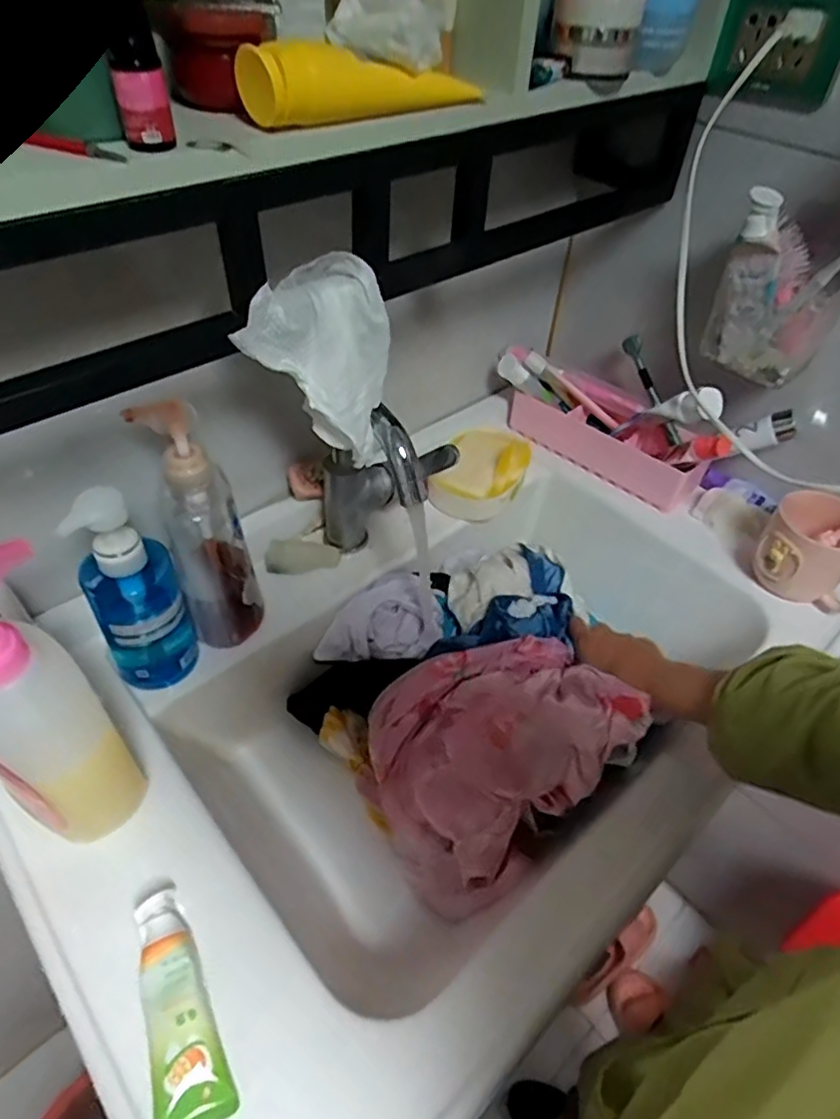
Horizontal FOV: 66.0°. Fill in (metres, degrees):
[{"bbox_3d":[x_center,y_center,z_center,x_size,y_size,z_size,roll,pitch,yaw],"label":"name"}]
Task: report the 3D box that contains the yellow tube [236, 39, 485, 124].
[{"bbox_3d":[-0.028,-0.282,0.379,0.153,0.034,0.033,-28,53,-29],"label":"yellow tube"}]

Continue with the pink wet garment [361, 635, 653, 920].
[{"bbox_3d":[0.060,0.165,0.563,0.175,0.177,0.167,-19,49,-23],"label":"pink wet garment"}]

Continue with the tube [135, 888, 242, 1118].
[{"bbox_3d":[-0.151,0.275,0.396,0.043,0.025,0.126,-19,49,-23],"label":"tube"}]

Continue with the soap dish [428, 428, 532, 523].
[{"bbox_3d":[0.078,-0.105,0.763,0.091,0.052,0.126,18,46,13],"label":"soap dish"}]

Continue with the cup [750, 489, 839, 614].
[{"bbox_3d":[0.395,-0.006,0.646,0.100,0.102,0.081,20,46,15],"label":"cup"}]

